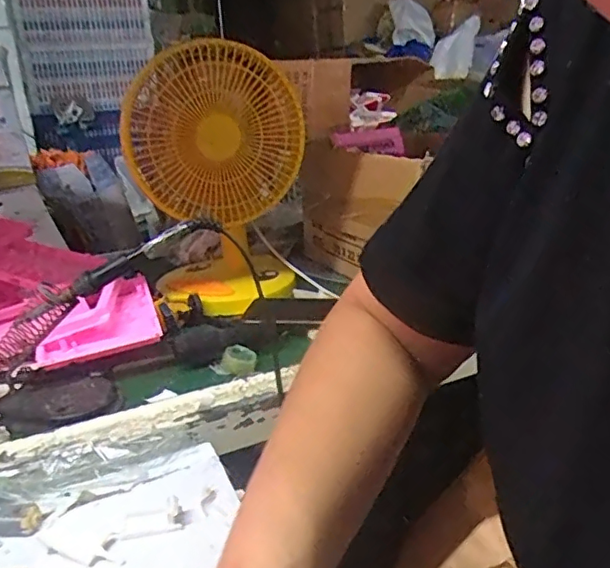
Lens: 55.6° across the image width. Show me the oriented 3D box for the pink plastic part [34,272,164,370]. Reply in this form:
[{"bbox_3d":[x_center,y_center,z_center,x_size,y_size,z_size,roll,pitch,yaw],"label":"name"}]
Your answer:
[{"bbox_3d":[-0.240,0.034,0.662,0.131,0.055,0.123,-11,21,-21],"label":"pink plastic part"}]

